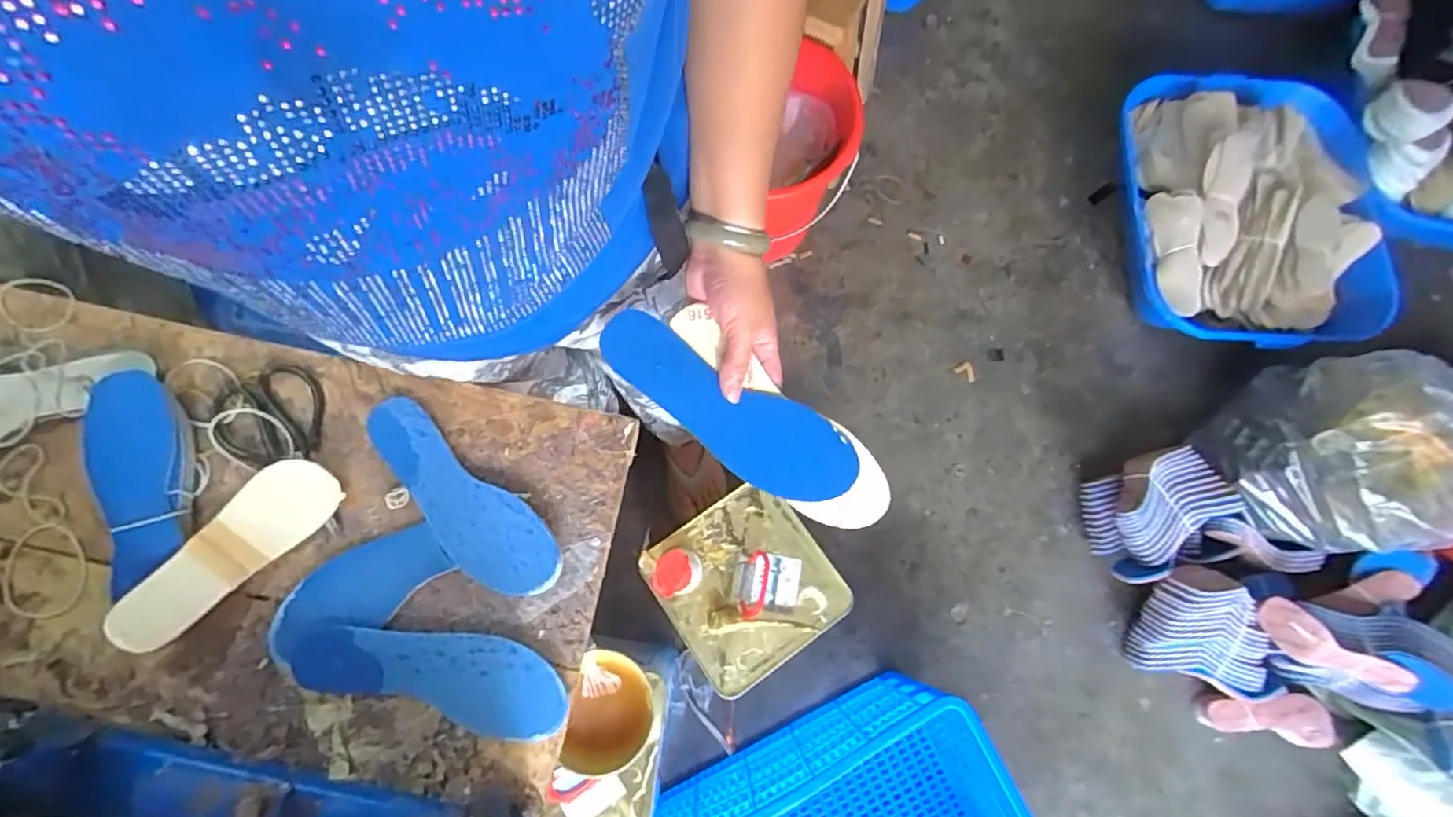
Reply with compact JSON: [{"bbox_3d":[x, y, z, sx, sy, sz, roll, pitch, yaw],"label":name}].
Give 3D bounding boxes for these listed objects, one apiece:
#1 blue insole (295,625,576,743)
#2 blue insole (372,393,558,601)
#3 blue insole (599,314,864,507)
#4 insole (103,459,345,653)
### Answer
[{"bbox_3d":[-0.253,0.230,0.542,0.230,0.014,0.074,11,75,1],"label":"blue insole"},{"bbox_3d":[-0.248,0.082,0.575,0.235,0.019,0.073,39,77,8],"label":"blue insole"},{"bbox_3d":[0.000,0.006,0.509,0.227,0.009,0.073,30,93,-8],"label":"blue insole"},{"bbox_3d":[-0.434,0.118,0.545,0.070,0.049,0.183,41,78,8],"label":"insole"}]

